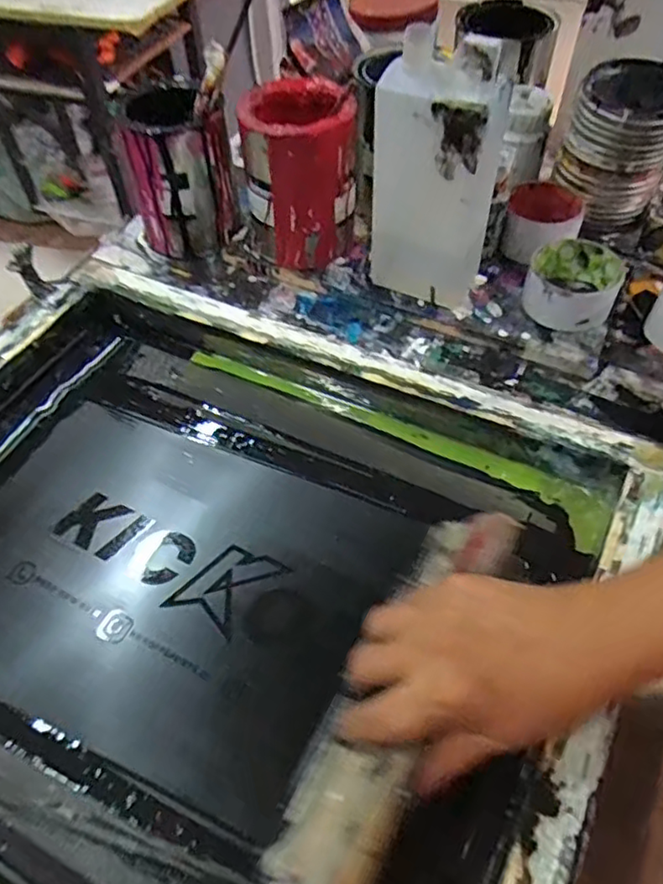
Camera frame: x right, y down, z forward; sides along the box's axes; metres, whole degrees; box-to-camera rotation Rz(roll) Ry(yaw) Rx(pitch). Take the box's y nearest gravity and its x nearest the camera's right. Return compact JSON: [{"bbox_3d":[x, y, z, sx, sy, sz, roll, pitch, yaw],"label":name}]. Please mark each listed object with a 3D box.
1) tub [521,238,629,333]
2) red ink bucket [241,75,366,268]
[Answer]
[{"bbox_3d":[0.229,-0.150,0.595,0.088,0.044,0.090,15,55,13],"label":"tub"},{"bbox_3d":[-0.031,-0.265,0.627,0.116,0.142,0.109,-1,53,1],"label":"red ink bucket"}]

